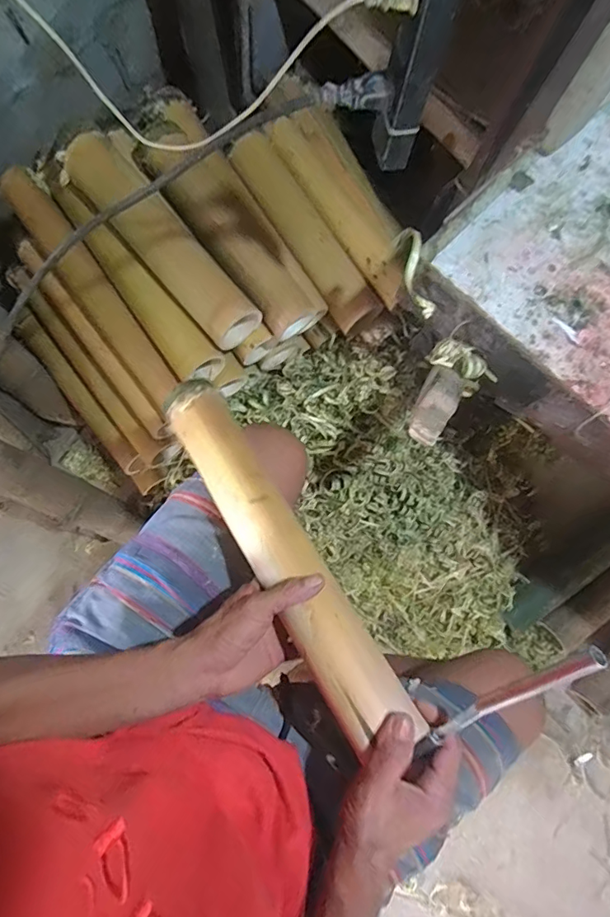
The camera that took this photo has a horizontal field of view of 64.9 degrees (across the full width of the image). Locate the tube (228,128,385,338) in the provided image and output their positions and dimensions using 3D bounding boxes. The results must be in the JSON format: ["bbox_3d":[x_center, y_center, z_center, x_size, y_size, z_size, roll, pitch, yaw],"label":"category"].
[{"bbox_3d":[-0.005,-0.361,0.775,0.085,0.091,0.346,-33,81,-9],"label":"tube"}]

